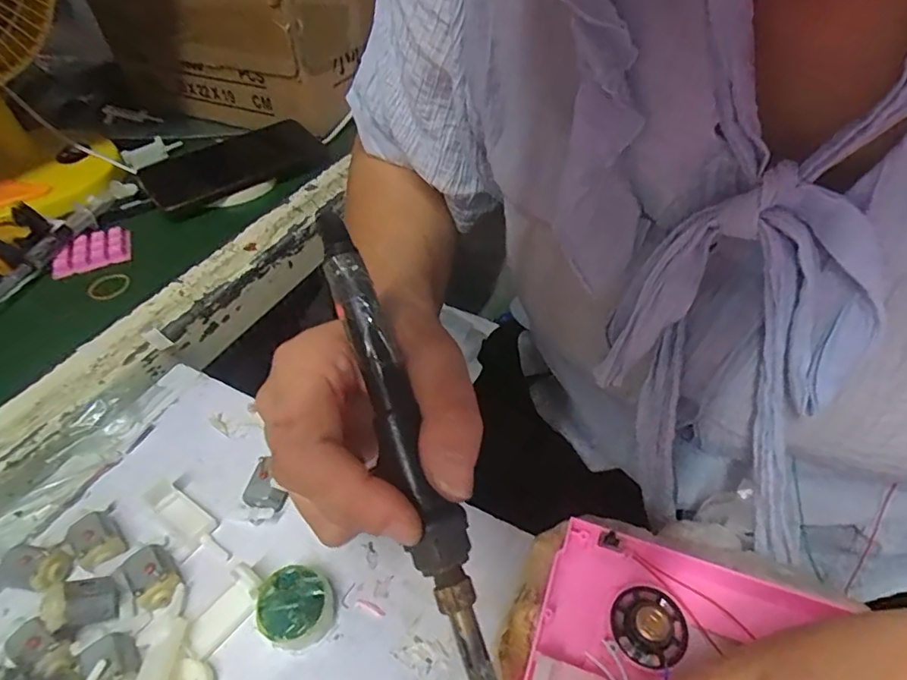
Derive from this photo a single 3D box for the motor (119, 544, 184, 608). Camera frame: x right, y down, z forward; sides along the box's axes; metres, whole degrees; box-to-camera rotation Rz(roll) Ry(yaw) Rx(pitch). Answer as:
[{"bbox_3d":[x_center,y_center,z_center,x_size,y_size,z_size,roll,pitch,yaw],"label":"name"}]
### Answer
[{"bbox_3d":[-0.146,0.114,0.262,0.031,0.016,0.020,31,55,30],"label":"motor"}]

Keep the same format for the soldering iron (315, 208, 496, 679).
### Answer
[{"bbox_3d":[-0.016,0.039,0.187,0.018,0.019,0.187,-18,76,-13],"label":"soldering iron"}]

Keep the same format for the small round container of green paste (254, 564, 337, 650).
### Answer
[{"bbox_3d":[-0.073,0.123,0.250,0.032,0.017,0.032,-2,45,2],"label":"small round container of green paste"}]

